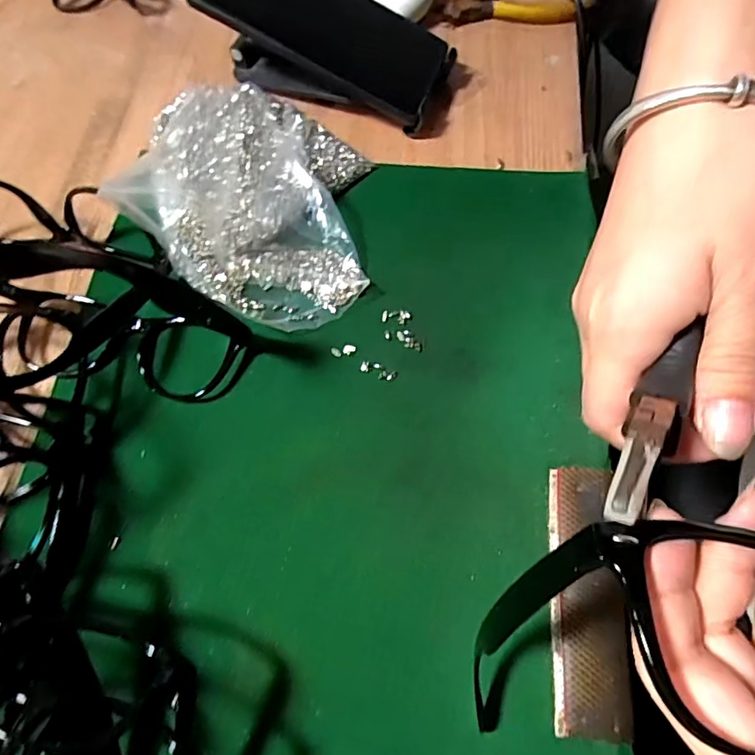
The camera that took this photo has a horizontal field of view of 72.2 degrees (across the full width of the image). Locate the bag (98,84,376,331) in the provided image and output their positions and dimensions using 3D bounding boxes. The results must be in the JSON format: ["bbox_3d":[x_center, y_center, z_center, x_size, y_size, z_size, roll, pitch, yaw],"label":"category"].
[{"bbox_3d":[-0.073,-0.112,0.326,0.163,0.038,0.134,32,73,14],"label":"bag"}]

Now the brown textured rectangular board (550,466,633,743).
[{"bbox_3d":[0.100,0.102,0.247,0.032,0.008,0.117,4,68,4],"label":"brown textured rectangular board"}]

